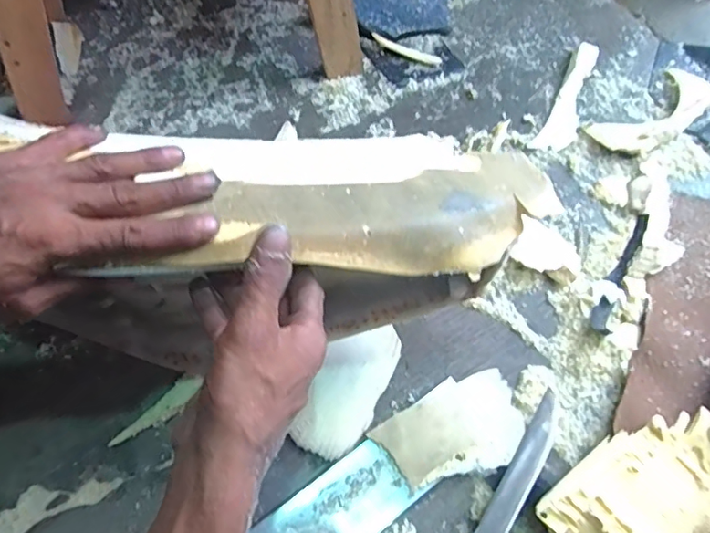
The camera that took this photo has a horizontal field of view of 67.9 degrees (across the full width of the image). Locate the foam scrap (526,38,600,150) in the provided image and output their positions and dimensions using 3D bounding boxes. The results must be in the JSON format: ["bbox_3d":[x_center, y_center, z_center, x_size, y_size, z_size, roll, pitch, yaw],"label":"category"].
[{"bbox_3d":[0.319,-0.248,0.773,0.050,0.014,0.231,26,64,12],"label":"foam scrap"}]

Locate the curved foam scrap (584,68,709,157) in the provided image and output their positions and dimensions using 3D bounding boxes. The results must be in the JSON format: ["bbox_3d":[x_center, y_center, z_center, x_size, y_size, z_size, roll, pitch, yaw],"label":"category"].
[{"bbox_3d":[0.437,-0.222,0.758,0.215,0.017,0.084,-34,68,-18],"label":"curved foam scrap"}]

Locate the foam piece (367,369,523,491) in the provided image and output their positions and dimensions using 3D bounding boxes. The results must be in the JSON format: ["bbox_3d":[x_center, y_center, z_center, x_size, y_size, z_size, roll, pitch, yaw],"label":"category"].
[{"bbox_3d":[0.104,0.171,0.541,0.143,0.019,0.094,-28,66,-16],"label":"foam piece"}]

